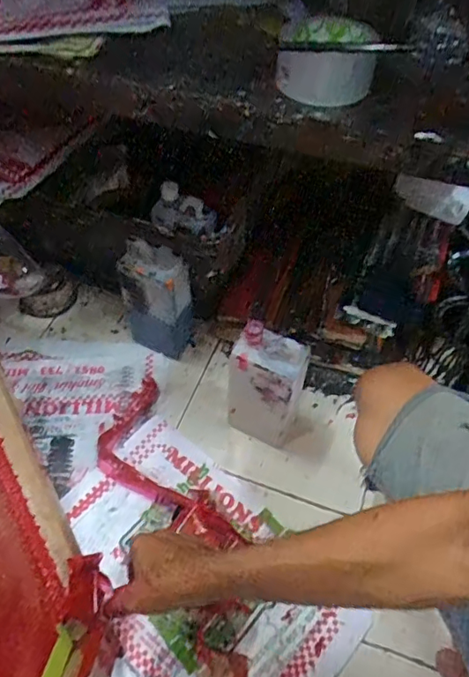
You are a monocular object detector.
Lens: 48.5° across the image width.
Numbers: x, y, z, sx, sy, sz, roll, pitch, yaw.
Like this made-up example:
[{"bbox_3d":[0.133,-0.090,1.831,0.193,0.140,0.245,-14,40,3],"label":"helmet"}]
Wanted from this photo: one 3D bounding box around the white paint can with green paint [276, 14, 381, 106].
[{"bbox_3d":[0.093,-0.284,0.528,0.096,0.048,0.092,1,54,-1],"label":"white paint can with green paint"}]

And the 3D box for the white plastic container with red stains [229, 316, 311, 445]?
[{"bbox_3d":[0.046,0.073,0.746,0.104,0.215,0.065,26,57,17],"label":"white plastic container with red stains"}]

